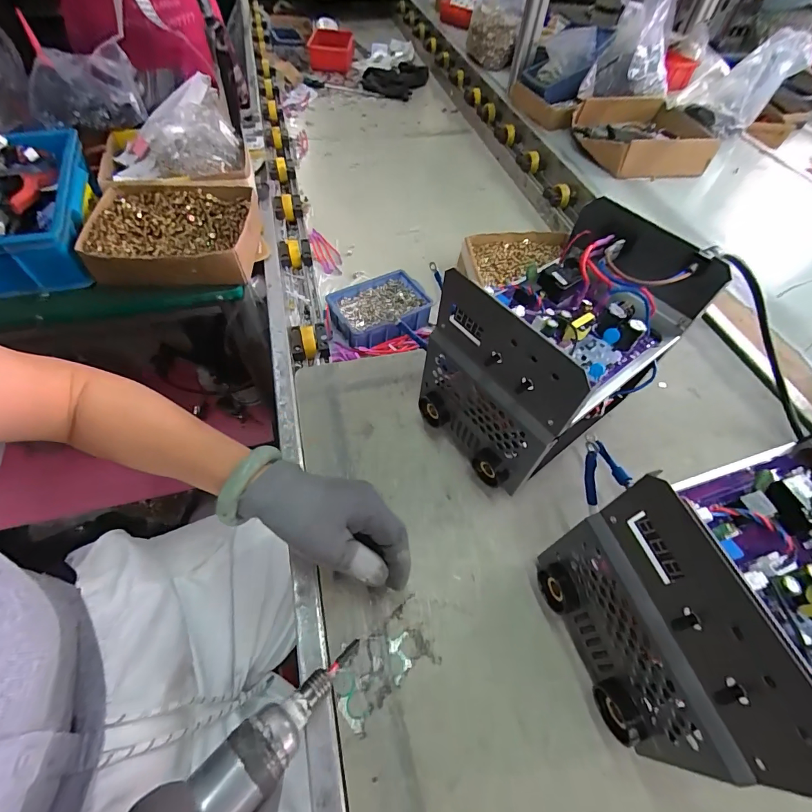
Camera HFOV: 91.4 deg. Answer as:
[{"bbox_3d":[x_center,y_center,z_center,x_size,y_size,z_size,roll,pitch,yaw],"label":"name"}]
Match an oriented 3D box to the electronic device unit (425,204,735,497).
[{"bbox_3d":[0.143,-0.051,0.400,0.218,0.197,0.145,-31,63,-22],"label":"electronic device unit"}]

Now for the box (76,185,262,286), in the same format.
[{"bbox_3d":[-0.335,-0.253,0.582,0.221,0.053,0.178,-1,56,-4],"label":"box"}]

